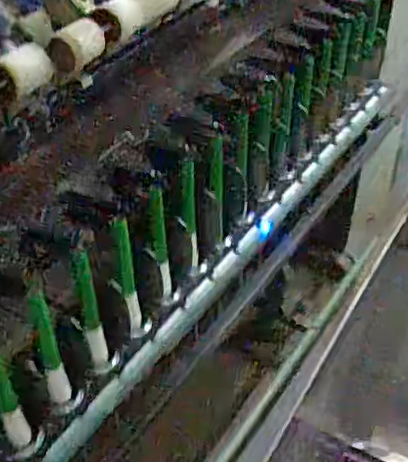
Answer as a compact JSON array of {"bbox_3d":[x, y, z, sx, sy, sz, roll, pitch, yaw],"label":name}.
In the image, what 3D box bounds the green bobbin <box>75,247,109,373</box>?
[{"bbox_3d":[-0.140,0.100,0.789,0.021,0.154,0.017,-10,12,-8],"label":"green bobbin"}]

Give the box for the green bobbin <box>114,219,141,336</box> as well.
[{"bbox_3d":[-0.099,0.061,0.831,0.018,0.155,0.016,-8,14,-6],"label":"green bobbin"}]

